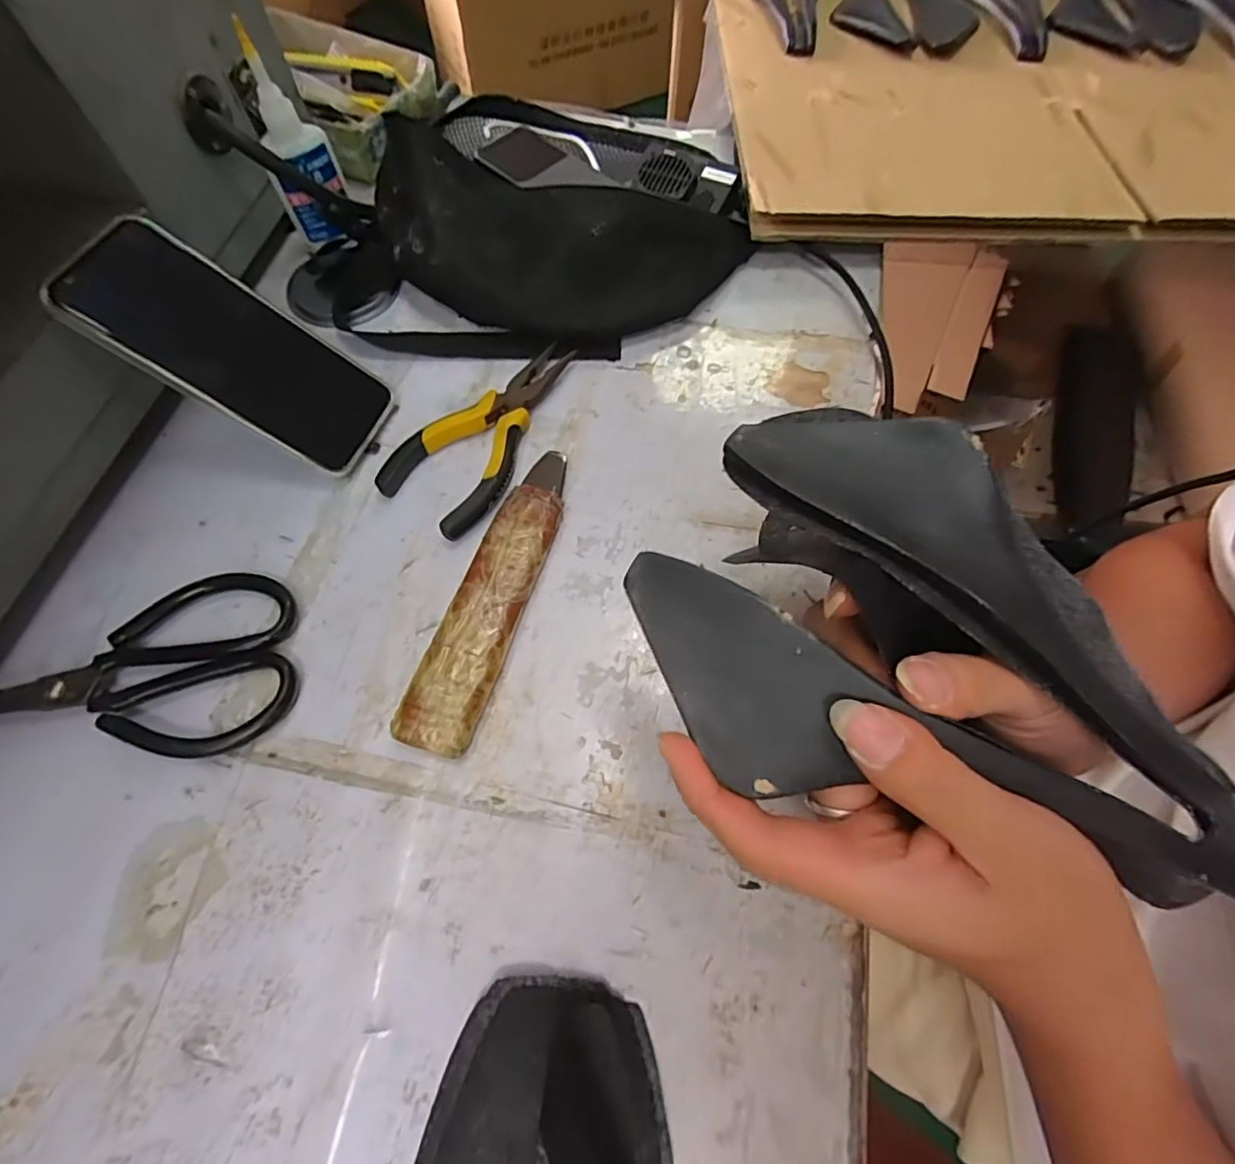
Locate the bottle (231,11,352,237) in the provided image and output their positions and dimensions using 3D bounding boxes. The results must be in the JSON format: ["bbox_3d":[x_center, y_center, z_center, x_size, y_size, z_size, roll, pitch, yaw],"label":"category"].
[{"bbox_3d":[-0.218,-0.295,0.400,0.027,0.115,0.043,36,70,16],"label":"bottle"}]

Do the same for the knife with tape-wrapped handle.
[{"bbox_3d":[-0.067,0.004,0.335,0.038,0.018,0.185,16,66,8],"label":"knife with tape-wrapped handle"}]

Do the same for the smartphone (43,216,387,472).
[{"bbox_3d":[-0.221,-0.135,0.345,0.162,0.016,0.079,32,63,-25],"label":"smartphone"}]

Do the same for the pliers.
[{"bbox_3d":[-0.078,-0.099,0.381,0.068,0.017,0.152,34,69,15],"label":"pliers"}]

